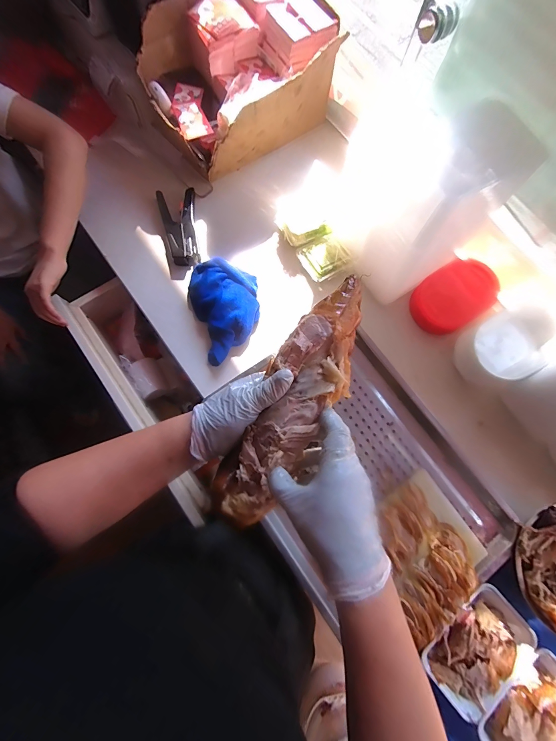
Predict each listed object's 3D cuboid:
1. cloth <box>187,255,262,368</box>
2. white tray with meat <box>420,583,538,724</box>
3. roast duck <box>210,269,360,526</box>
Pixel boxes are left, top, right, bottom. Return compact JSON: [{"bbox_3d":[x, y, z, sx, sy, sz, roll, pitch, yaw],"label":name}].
[{"bbox_3d":[-0.096,-0.119,0.609,0.134,0.067,0.188,-19,78,-6],"label":"cloth"},{"bbox_3d":[0.318,0.441,0.498,0.172,0.046,0.114,-38,80,-10],"label":"white tray with meat"},{"bbox_3d":[0.020,0.036,0.331,0.084,0.045,0.280,27,91,5],"label":"roast duck"}]

